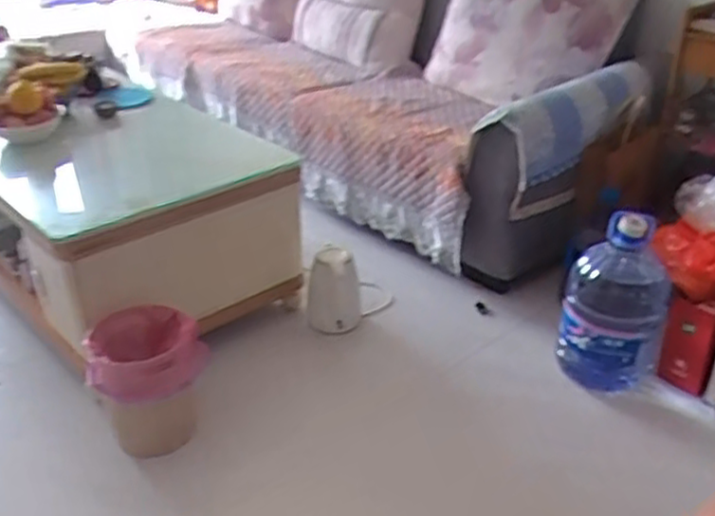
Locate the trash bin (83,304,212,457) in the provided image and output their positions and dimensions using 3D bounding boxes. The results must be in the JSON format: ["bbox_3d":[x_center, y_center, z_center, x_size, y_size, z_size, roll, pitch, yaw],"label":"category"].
[{"bbox_3d":[-0.478,0.294,1.675,0.247,0.289,0.271,-1,32,-8],"label":"trash bin"}]

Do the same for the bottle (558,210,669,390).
[{"bbox_3d":[0.669,0.134,1.864,0.256,0.472,0.196,18,35,22],"label":"bottle"}]

